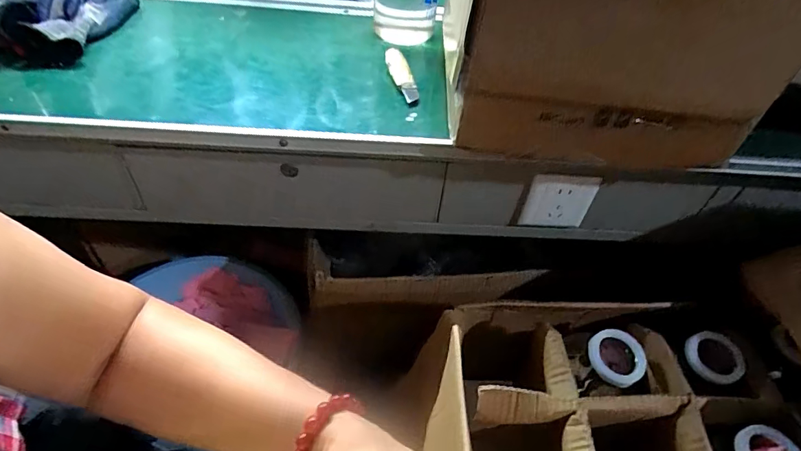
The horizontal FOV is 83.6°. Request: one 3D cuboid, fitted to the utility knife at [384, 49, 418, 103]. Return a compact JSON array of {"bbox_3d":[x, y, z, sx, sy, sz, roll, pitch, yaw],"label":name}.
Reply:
[{"bbox_3d":[-0.001,-0.191,0.564,0.025,0.014,0.122,-6,47,-11],"label":"utility knife"}]

